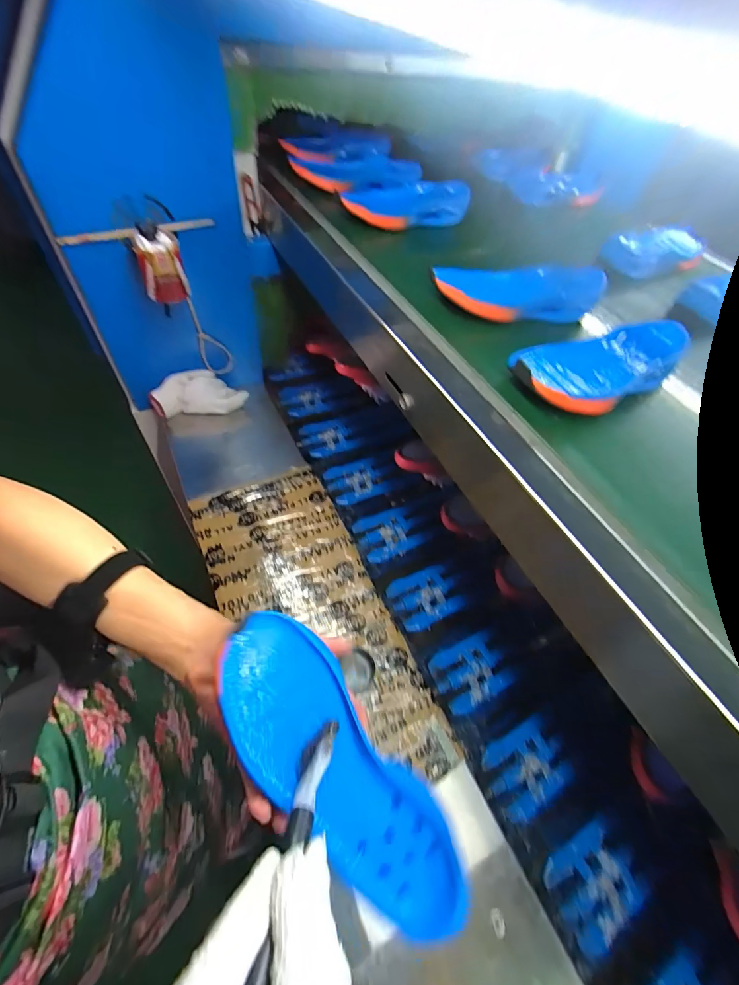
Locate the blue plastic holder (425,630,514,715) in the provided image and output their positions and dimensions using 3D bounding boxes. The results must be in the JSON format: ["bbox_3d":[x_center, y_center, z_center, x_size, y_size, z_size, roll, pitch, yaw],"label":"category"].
[{"bbox_3d":[0.168,0.291,0.656,0.140,0.036,0.094,-22,57,-21],"label":"blue plastic holder"}]

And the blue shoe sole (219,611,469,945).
[{"bbox_3d":[-0.025,0.194,0.283,0.082,0.024,0.229,-35,75,-29],"label":"blue shoe sole"}]

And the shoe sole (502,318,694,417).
[{"bbox_3d":[0.256,-0.139,0.429,0.228,0.032,0.091,-19,56,-20],"label":"shoe sole"}]

